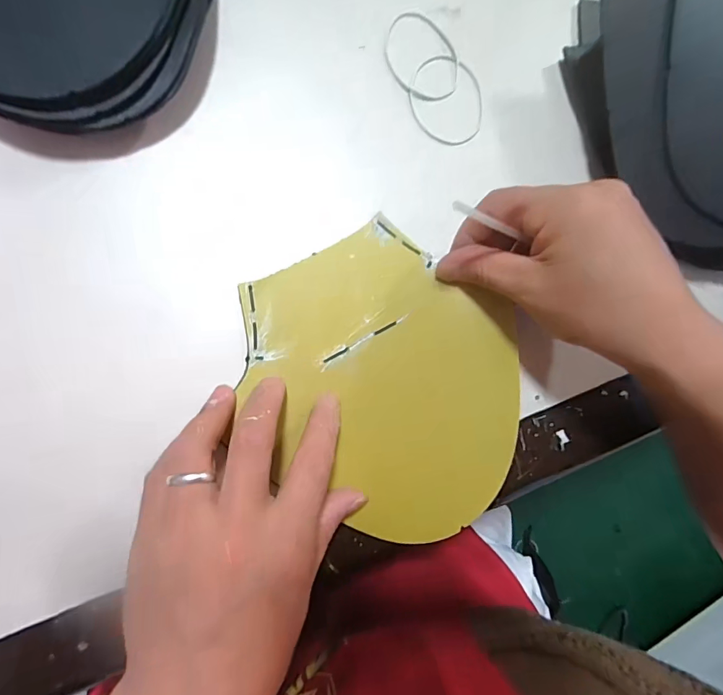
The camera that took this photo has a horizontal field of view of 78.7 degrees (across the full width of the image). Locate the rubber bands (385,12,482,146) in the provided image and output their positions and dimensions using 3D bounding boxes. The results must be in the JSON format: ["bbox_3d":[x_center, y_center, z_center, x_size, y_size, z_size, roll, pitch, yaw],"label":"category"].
[{"bbox_3d":[0.047,-0.169,0.275,0.047,0.004,0.087,-30,93,-9],"label":"rubber bands"}]

